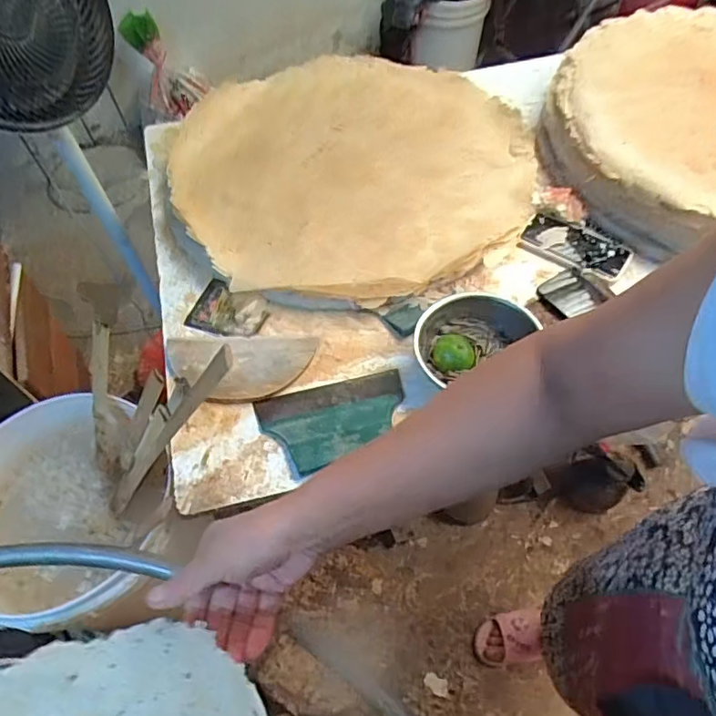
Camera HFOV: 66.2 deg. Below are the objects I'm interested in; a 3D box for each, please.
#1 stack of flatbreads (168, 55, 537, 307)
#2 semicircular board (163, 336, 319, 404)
[{"bbox_3d":[-0.011,-0.351,0.959,0.619,0.031,0.613,5,58,6],"label":"stack of flatbreads"},{"bbox_3d":[-0.165,0.011,0.753,0.202,0.024,0.100,-1,58,3],"label":"semicircular board"}]

